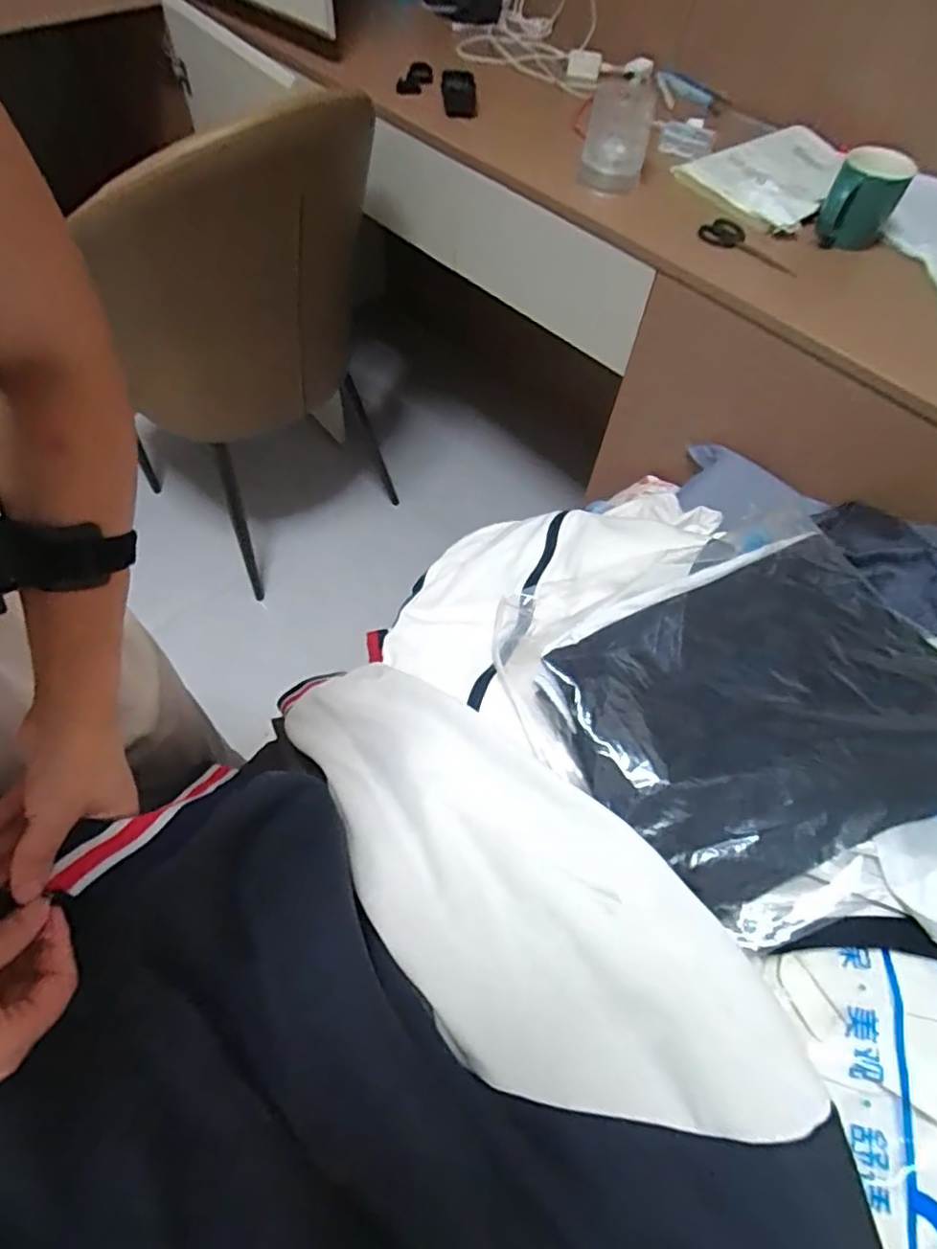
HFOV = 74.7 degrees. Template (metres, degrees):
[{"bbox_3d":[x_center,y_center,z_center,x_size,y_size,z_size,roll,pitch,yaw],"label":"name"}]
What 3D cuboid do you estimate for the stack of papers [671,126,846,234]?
[{"bbox_3d":[0.441,-0.643,0.882,0.280,0.024,0.189,-32,67,-21],"label":"stack of papers"}]

